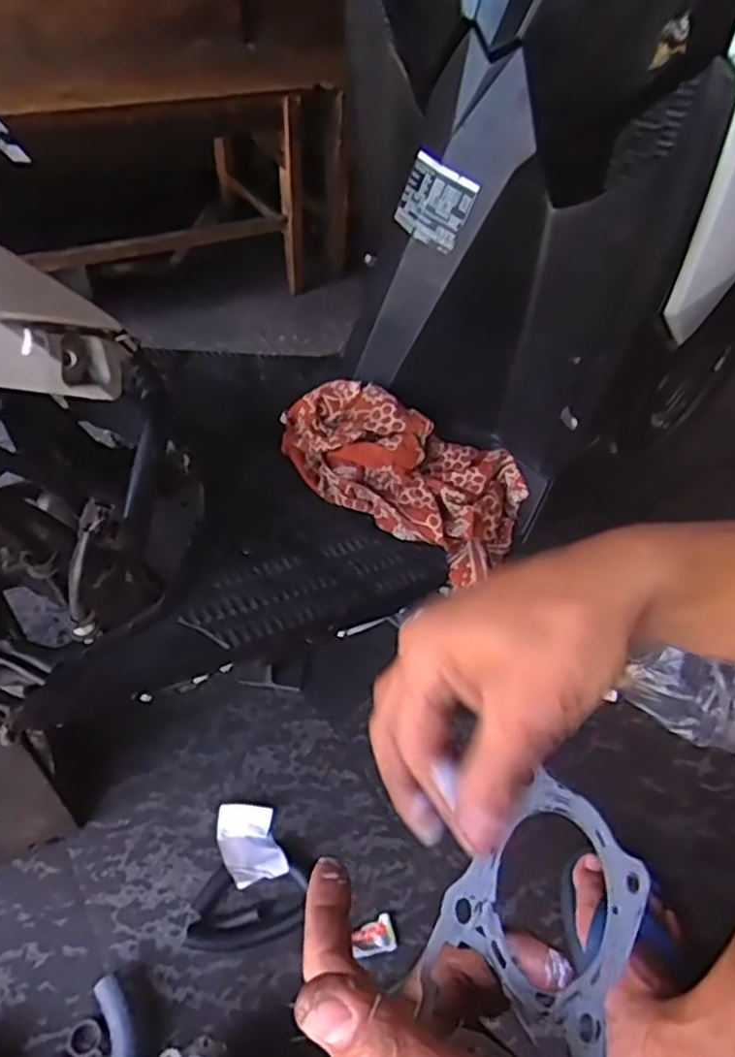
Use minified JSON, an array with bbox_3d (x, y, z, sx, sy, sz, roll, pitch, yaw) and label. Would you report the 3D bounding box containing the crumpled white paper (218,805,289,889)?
[{"bbox_3d":[-0.117,0.317,0.684,0.058,0.027,0.084,-11,49,-17],"label":"crumpled white paper"}]

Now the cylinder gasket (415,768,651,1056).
[{"bbox_3d":[0.074,0.161,0.276,0.094,0.009,0.102,45,55,-8],"label":"cylinder gasket"}]

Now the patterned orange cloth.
[{"bbox_3d":[0.034,-0.051,0.626,0.242,0.090,0.130,28,45,-4],"label":"patterned orange cloth"}]

